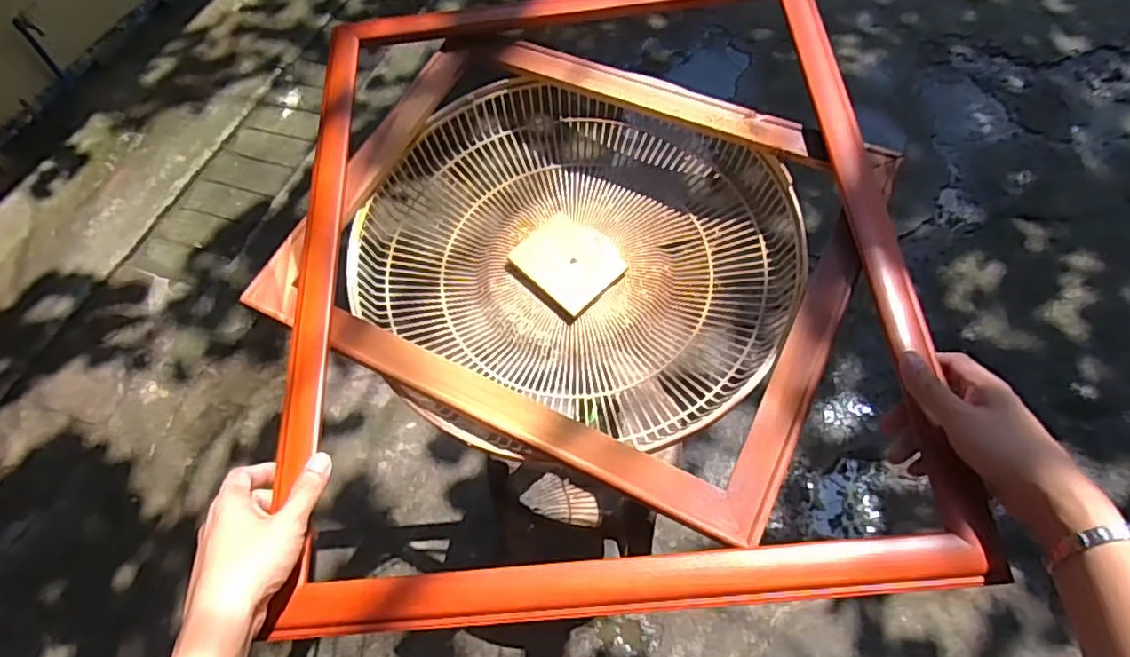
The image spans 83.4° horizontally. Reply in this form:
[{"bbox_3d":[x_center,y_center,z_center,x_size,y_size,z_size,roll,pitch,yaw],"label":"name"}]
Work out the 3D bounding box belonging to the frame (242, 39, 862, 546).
[{"bbox_3d":[0.009,-0.095,0.611,0.506,0.052,0.410,23,64,17],"label":"frame"}]

